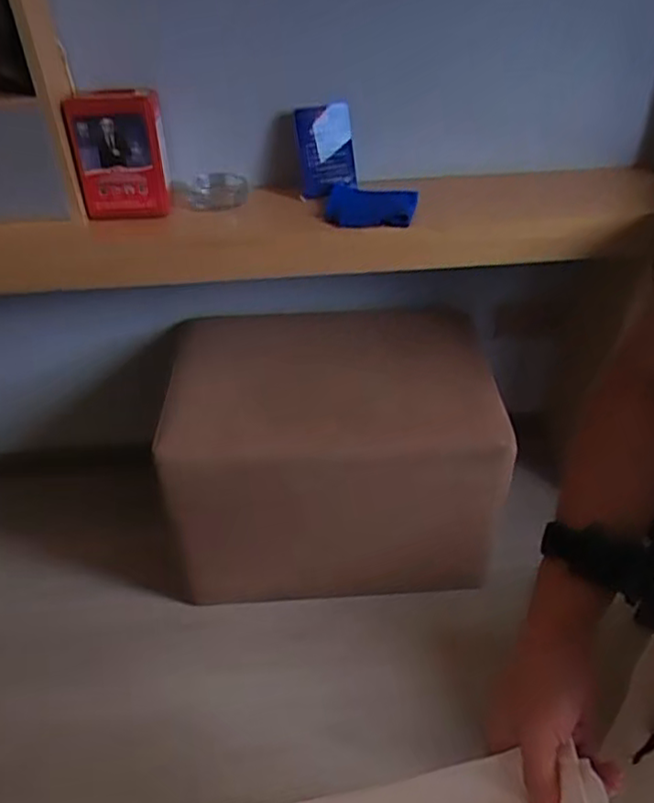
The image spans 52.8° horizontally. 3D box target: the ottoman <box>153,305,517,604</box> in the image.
[{"bbox_3d":[0.014,0.104,1.383,0.623,0.467,0.428,0,41,1],"label":"ottoman"}]

